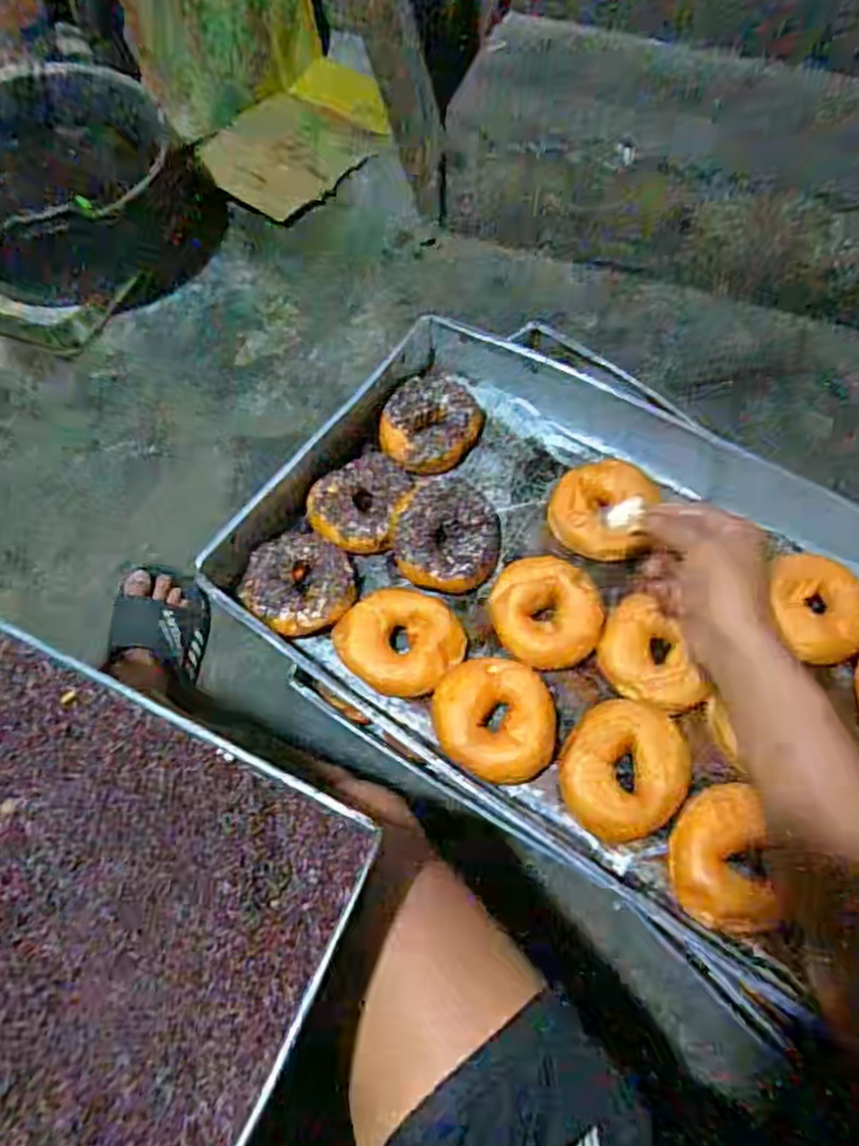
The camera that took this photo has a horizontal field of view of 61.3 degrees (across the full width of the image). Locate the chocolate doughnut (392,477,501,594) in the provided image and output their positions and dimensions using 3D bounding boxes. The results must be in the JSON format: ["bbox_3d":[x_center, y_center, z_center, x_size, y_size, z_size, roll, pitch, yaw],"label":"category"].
[{"bbox_3d":[0.016,-0.039,0.640,0.090,0.031,0.114,1,63,2],"label":"chocolate doughnut"}]

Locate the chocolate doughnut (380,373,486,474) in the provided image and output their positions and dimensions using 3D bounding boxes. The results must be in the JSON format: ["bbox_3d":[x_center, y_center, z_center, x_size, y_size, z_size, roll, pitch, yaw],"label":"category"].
[{"bbox_3d":[0.001,-0.146,0.712,0.100,0.044,0.110,0,63,1],"label":"chocolate doughnut"}]

